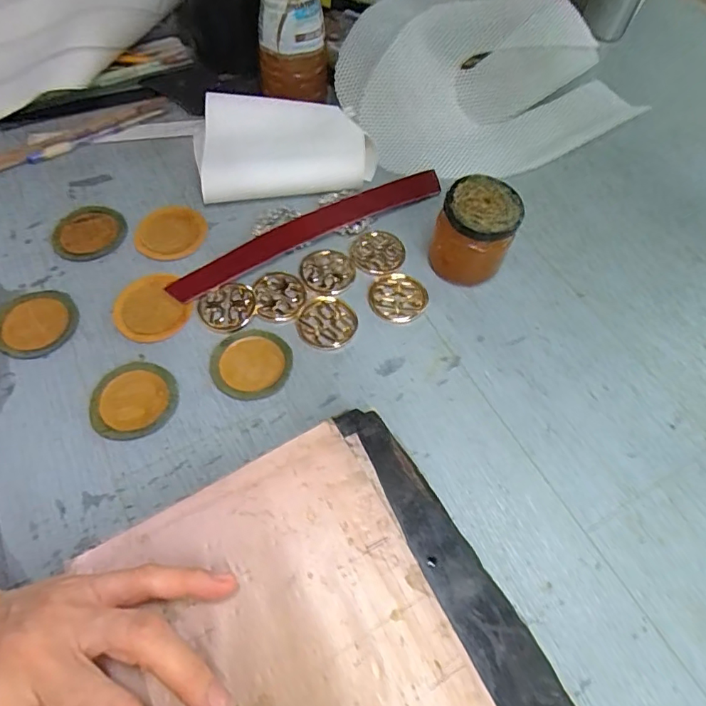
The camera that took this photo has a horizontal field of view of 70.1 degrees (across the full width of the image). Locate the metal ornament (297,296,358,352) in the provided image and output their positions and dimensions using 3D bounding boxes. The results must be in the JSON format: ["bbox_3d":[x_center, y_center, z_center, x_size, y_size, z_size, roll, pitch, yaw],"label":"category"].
[{"bbox_3d":[-0.019,-0.023,0.391,0.043,0.004,0.048,31,64,15],"label":"metal ornament"}]

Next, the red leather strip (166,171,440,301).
[{"bbox_3d":[-0.033,-0.105,0.427,0.254,0.007,0.028,-27,71,-16],"label":"red leather strip"}]

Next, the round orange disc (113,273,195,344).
[{"bbox_3d":[-0.158,-0.035,0.391,0.055,0.004,0.058,1,61,-1],"label":"round orange disc"}]

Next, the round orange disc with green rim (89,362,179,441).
[{"bbox_3d":[-0.153,0.033,0.353,0.058,0.004,0.055,1,61,-1],"label":"round orange disc with green rim"}]

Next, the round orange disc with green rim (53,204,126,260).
[{"bbox_3d":[-0.225,-0.103,0.430,0.059,0.004,0.056,0,61,0],"label":"round orange disc with green rim"}]

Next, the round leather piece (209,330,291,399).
[{"bbox_3d":[-0.075,0.007,0.370,0.056,0.004,0.056,1,61,-1],"label":"round leather piece"}]

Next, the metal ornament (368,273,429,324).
[{"bbox_3d":[0.037,-0.046,0.408,0.047,0.006,0.043,1,61,-1],"label":"metal ornament"}]

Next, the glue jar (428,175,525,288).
[{"bbox_3d":[0.096,-0.092,0.401,0.058,0.070,0.056,1,61,-1],"label":"glue jar"}]

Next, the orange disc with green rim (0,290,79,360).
[{"bbox_3d":[-0.240,-0.023,0.380,0.058,0.005,0.060,1,61,-1],"label":"orange disc with green rim"}]

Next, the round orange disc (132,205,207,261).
[{"bbox_3d":[-0.155,-0.102,0.431,0.055,0.004,0.058,1,61,-1],"label":"round orange disc"}]

